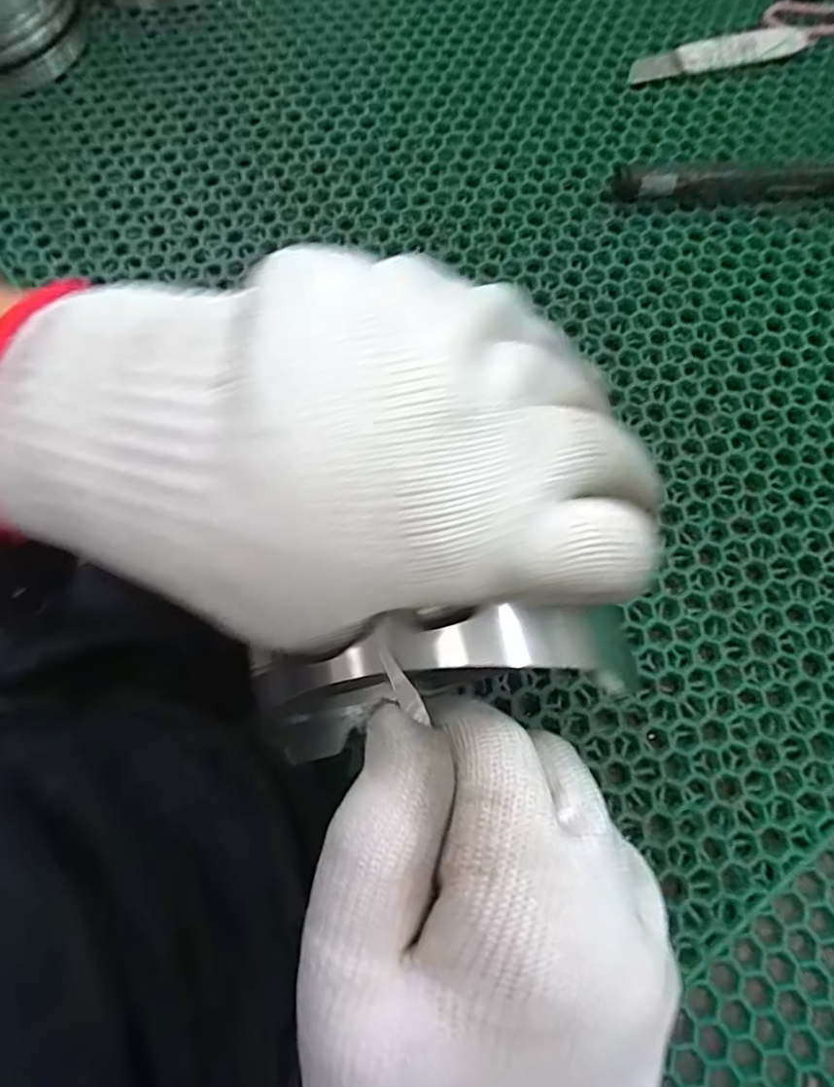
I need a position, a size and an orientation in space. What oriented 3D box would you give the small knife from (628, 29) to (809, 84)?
[{"bbox_3d":[0.180,-0.289,0.335,0.106,0.008,0.021,-13,73,-3],"label":"small knife"}]

